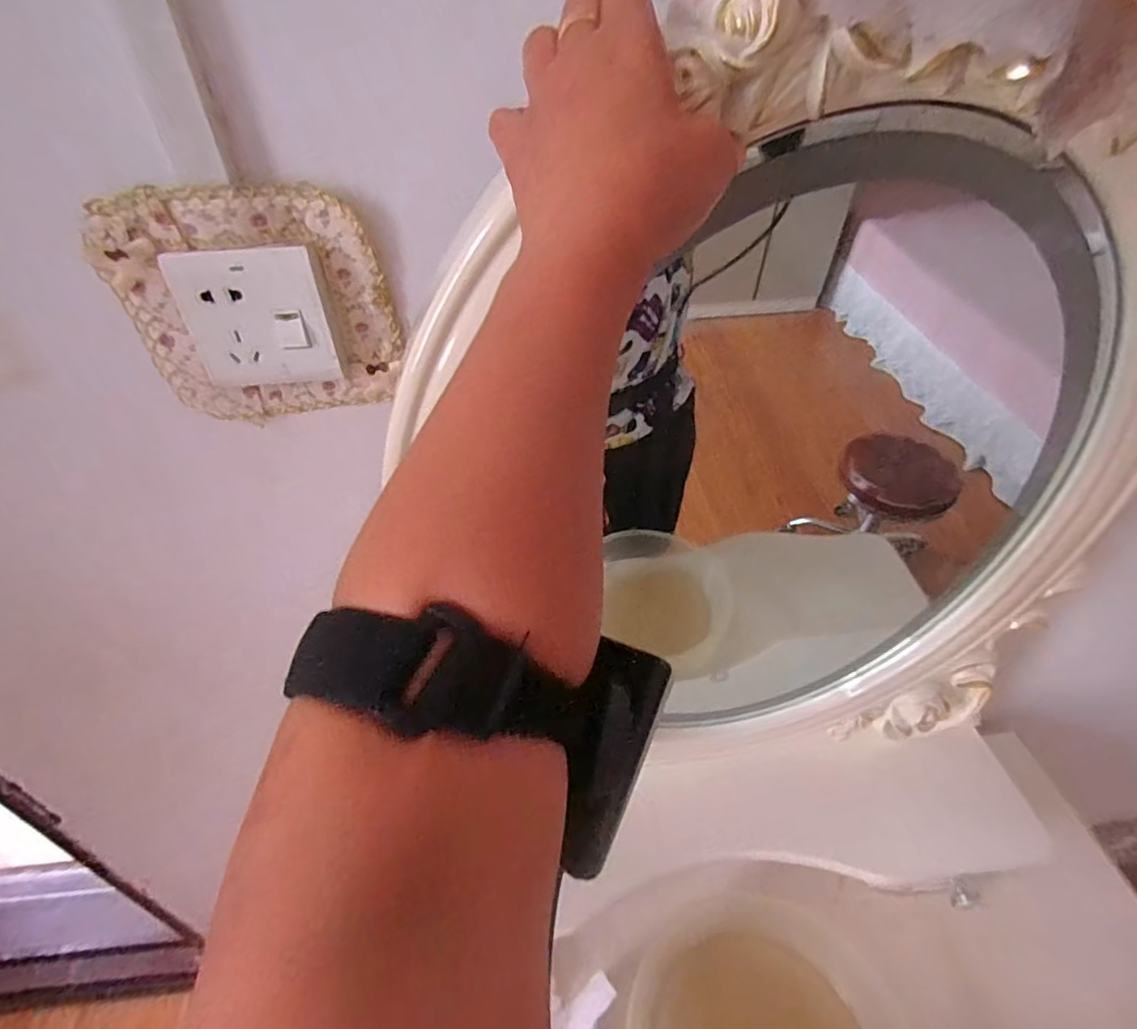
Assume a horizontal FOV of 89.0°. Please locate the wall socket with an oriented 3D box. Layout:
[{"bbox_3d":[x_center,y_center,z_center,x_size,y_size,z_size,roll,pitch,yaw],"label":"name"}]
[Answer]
[{"bbox_3d":[-0.196,-0.126,0.368,0.084,0.081,0.023,-5,39,-4],"label":"wall socket"}]

